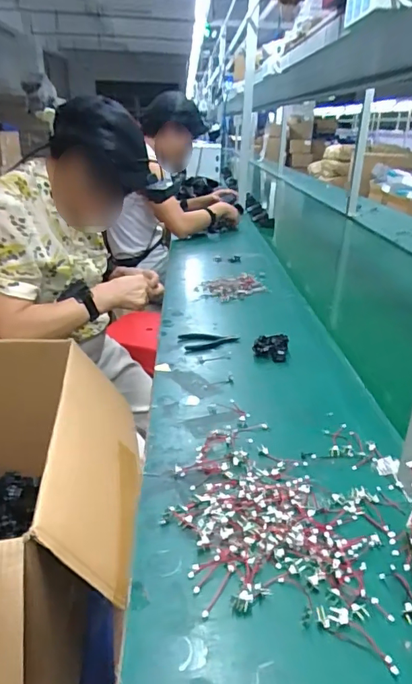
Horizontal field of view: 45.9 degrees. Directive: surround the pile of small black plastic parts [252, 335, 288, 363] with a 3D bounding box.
[{"bbox_3d":[0.118,0.011,0.892,0.060,0.033,0.053,7,25,10],"label":"pile of small black plastic parts"}]

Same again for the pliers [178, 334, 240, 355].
[{"bbox_3d":[0.008,-0.002,0.937,0.114,0.011,0.075,-6,26,-18],"label":"pliers"}]

